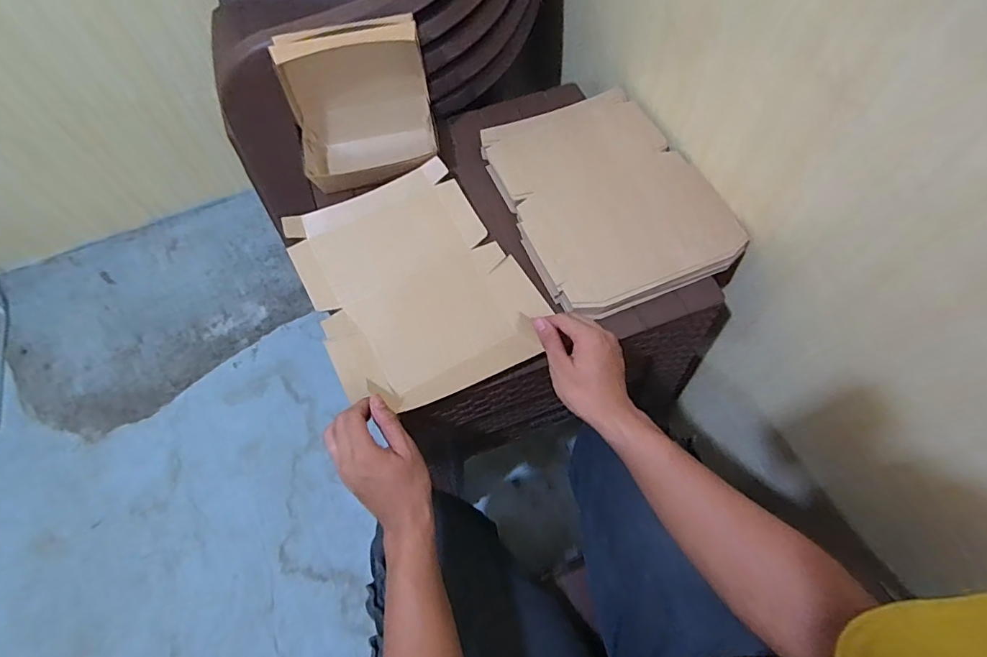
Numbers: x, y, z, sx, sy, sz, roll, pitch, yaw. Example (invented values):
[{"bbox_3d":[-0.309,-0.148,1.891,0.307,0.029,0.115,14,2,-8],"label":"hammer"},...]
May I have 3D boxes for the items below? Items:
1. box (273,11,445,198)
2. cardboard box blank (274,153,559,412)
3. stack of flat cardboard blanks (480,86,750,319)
[{"bbox_3d":[-0.179,-0.300,0.675,0.185,0.173,0.109,-16,63,-7],"label":"box"},{"bbox_3d":[-0.100,-0.058,0.617,0.245,0.037,0.308,-25,65,-11],"label":"cardboard box blank"},{"bbox_3d":[0.149,-0.186,0.668,0.252,0.022,0.335,-20,64,-9],"label":"stack of flat cardboard blanks"}]

